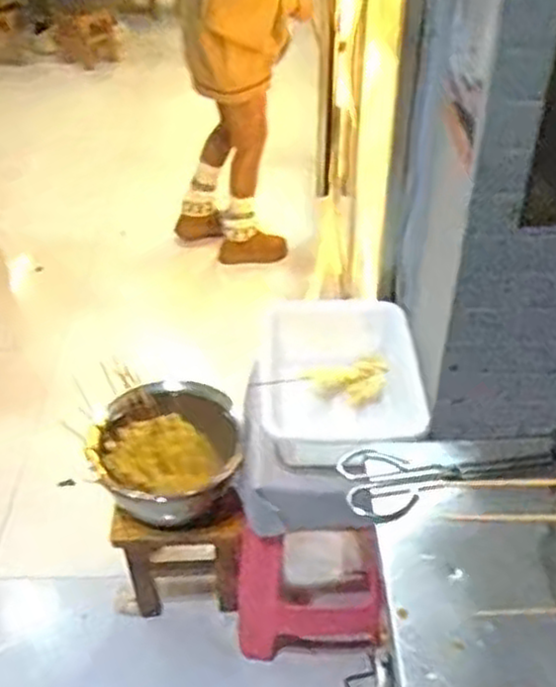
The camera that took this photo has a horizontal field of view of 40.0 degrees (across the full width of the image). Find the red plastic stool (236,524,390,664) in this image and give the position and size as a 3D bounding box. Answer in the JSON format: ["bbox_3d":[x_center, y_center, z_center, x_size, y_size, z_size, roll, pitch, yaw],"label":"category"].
[{"bbox_3d":[0.068,0.503,1.606,0.298,0.152,0.264,0,40,1],"label":"red plastic stool"}]

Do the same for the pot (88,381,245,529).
[{"bbox_3d":[-0.201,0.200,1.443,0.278,0.143,0.278,-21,57,-10],"label":"pot"}]

